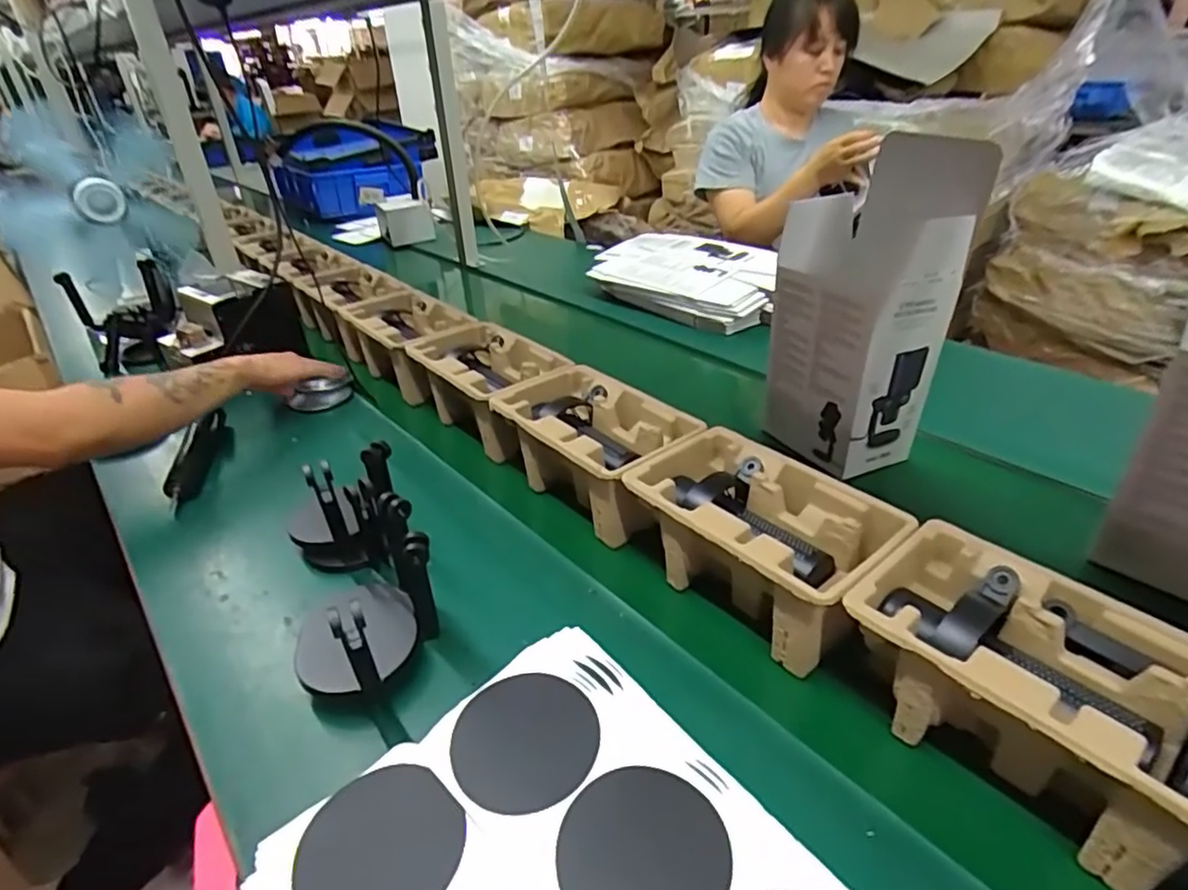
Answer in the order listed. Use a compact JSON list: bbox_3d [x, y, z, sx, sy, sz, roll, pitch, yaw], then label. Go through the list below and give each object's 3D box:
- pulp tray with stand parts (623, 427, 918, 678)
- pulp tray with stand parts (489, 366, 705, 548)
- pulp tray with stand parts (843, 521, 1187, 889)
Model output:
[{"bbox_3d":[0.152,0.087,0.603,0.145,0.104,0.228,-27,43,-31],"label":"pulp tray with stand parts"},{"bbox_3d":[-0.005,0.005,0.754,0.146,0.116,0.232,-29,44,-34],"label":"pulp tray with stand parts"},{"bbox_3d":[0.308,0.169,0.453,0.143,0.103,0.221,-28,43,-32],"label":"pulp tray with stand parts"}]

